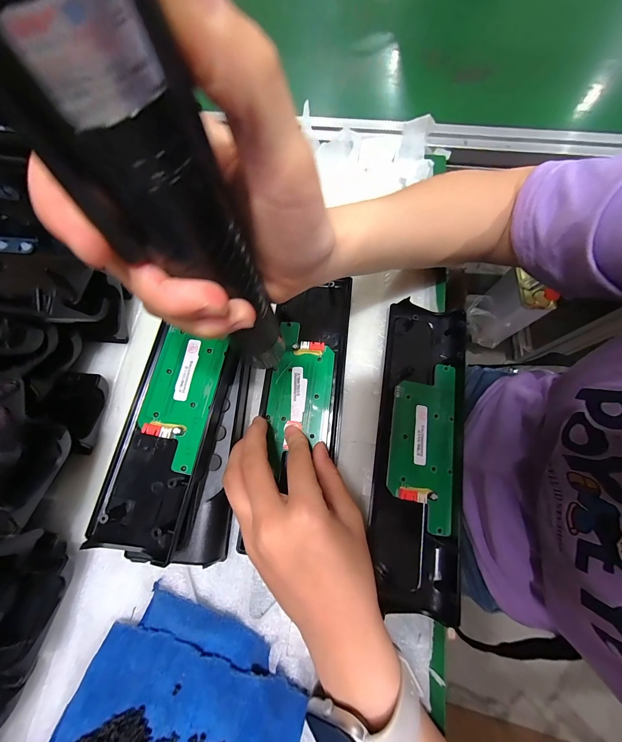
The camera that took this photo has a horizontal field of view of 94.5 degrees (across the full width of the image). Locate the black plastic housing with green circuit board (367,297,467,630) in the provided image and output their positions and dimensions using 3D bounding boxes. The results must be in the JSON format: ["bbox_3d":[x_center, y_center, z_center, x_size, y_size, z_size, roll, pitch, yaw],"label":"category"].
[{"bbox_3d":[0.094,0.057,0.240,0.069,0.021,0.243,9,73,2],"label":"black plastic housing with green circuit board"}]

